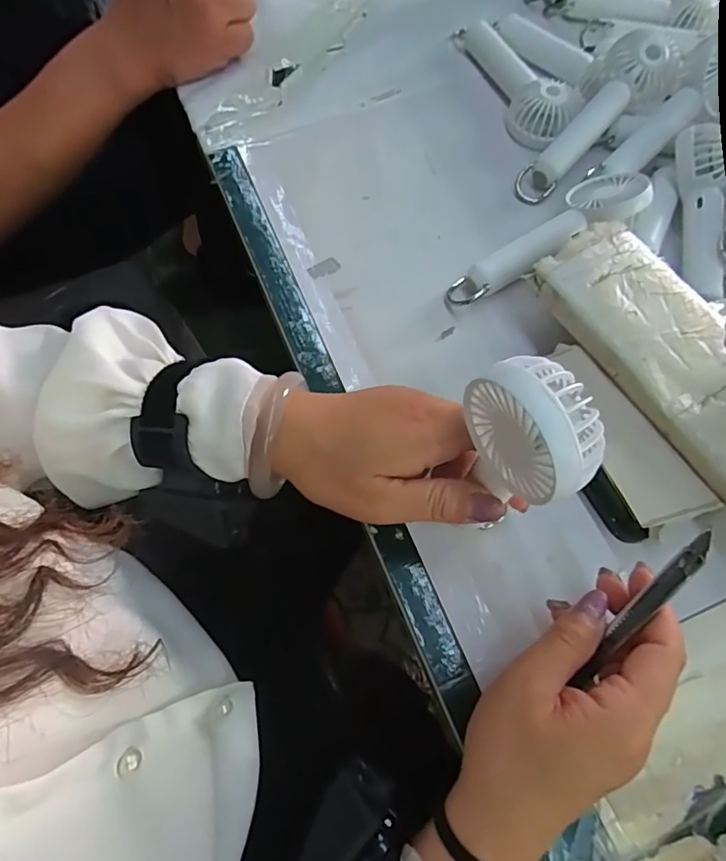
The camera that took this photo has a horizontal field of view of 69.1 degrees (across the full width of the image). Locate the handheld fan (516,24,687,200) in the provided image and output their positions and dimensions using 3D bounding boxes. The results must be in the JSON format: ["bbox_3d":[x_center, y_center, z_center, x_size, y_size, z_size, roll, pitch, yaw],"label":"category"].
[{"bbox_3d":[0.181,-0.247,0.423,0.157,0.032,0.054,-46,75,3],"label":"handheld fan"}]

